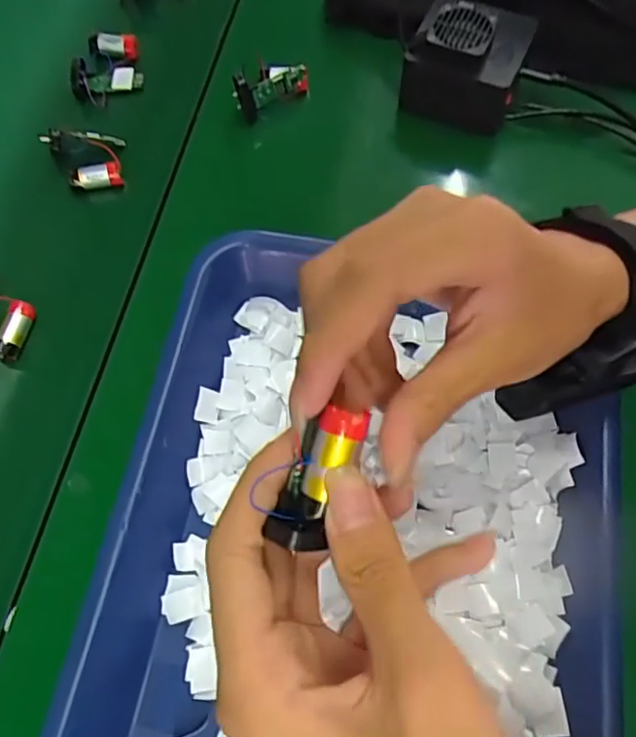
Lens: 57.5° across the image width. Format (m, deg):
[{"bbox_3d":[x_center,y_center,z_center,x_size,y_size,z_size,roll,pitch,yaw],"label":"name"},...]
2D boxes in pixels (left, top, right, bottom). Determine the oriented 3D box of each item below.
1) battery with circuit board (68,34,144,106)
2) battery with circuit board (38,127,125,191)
[{"bbox_3d":[-0.164,-0.233,0.448,0.052,0.018,0.051,-13,69,-7],"label":"battery with circuit board"},{"bbox_3d":[-0.168,-0.150,0.409,0.054,0.026,0.040,-3,68,-3],"label":"battery with circuit board"}]

